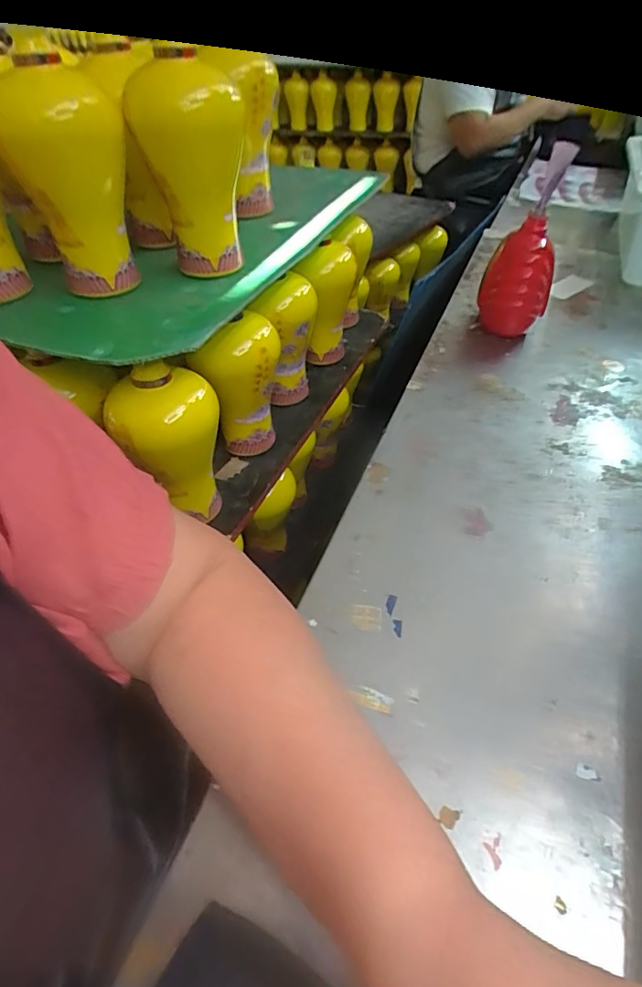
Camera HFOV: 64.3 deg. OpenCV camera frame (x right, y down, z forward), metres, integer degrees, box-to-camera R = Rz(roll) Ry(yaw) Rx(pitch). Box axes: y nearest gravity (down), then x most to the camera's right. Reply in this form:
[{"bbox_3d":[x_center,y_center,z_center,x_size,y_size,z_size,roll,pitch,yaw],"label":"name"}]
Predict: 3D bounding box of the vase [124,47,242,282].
[{"bbox_3d":[-0.116,-0.286,0.465,0.092,0.169,0.086,-11,46,-8],"label":"vase"}]

